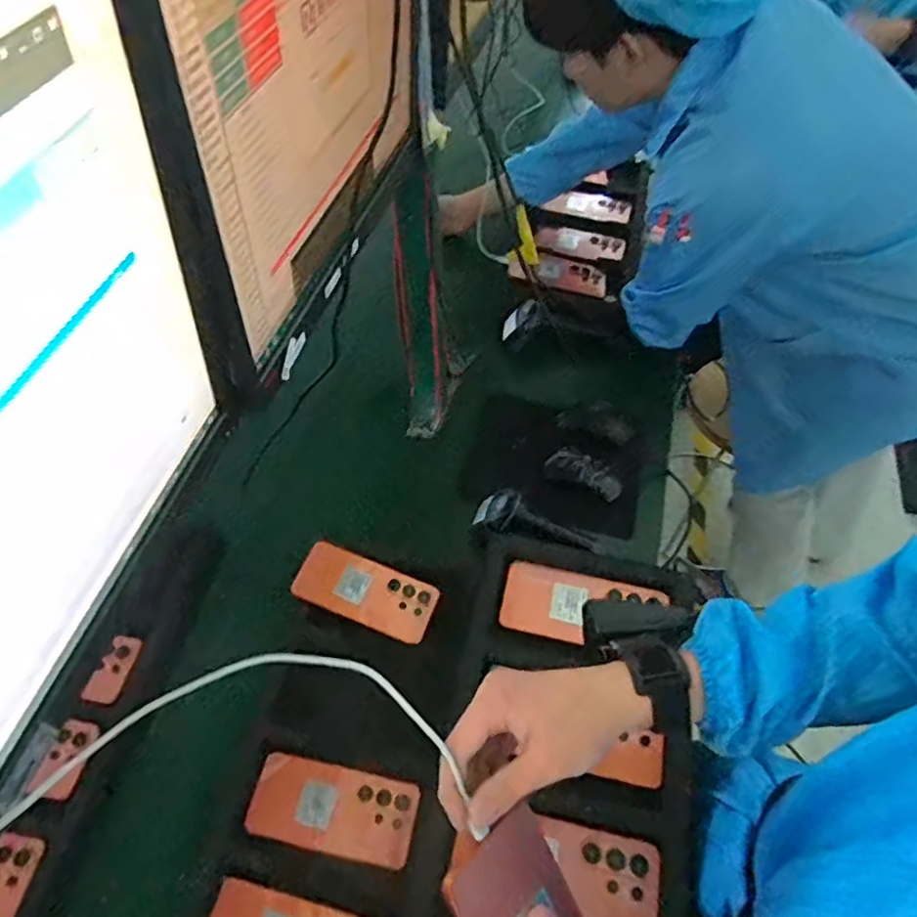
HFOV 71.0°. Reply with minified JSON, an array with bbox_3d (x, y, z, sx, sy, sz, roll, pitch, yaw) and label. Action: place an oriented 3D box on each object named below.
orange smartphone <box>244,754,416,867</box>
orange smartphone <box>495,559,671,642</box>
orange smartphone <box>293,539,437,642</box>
[{"bbox_3d":[-0.135,0.377,0.691,0.178,0.007,0.080,9,56,8],"label":"orange smartphone"},{"bbox_3d":[0.131,0.160,0.688,0.167,0.013,0.091,11,42,15],"label":"orange smartphone"},{"bbox_3d":[-0.116,0.170,0.821,0.175,0.013,0.081,23,58,1],"label":"orange smartphone"}]

